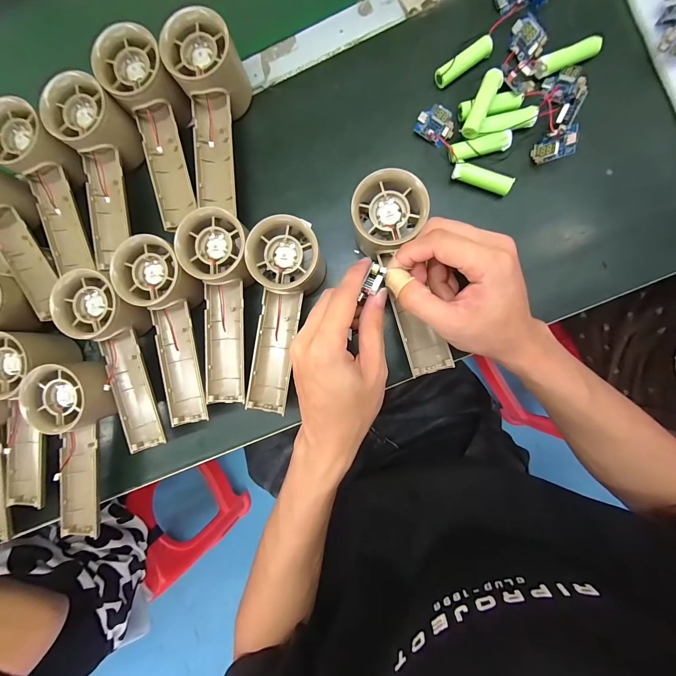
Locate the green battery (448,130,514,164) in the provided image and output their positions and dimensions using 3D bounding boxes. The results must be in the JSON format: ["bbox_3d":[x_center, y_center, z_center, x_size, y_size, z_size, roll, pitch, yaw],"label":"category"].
[{"bbox_3d":[0.122,-0.164,0.271,0.051,0.015,0.015,-15,89,5],"label":"green battery"}]

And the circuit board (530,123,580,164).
[{"bbox_3d":[0.177,-0.160,0.259,0.010,0.034,0.022,-6,101,-30],"label":"circuit board"}]

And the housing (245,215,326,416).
[{"bbox_3d":[-0.053,-0.016,0.268,0.052,0.060,0.153,15,91,5],"label":"housing"}]

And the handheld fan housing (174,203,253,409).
[{"bbox_3d":[-0.093,-0.022,0.257,0.055,0.031,0.156,-7,89,5],"label":"handheld fan housing"}]

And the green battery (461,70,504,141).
[{"bbox_3d":[0.119,-0.194,0.261,0.015,0.011,0.053,24,92,5],"label":"green battery"}]

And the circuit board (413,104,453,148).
[{"bbox_3d":[0.086,-0.186,0.273,0.032,0.009,0.026,30,122,-4],"label":"circuit board"}]

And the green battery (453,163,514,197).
[{"bbox_3d":[0.124,-0.137,0.273,0.050,0.015,0.013,19,92,5],"label":"green battery"}]

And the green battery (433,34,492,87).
[{"bbox_3d":[0.110,-0.239,0.275,0.050,0.017,0.014,-30,87,5],"label":"green battery"}]

